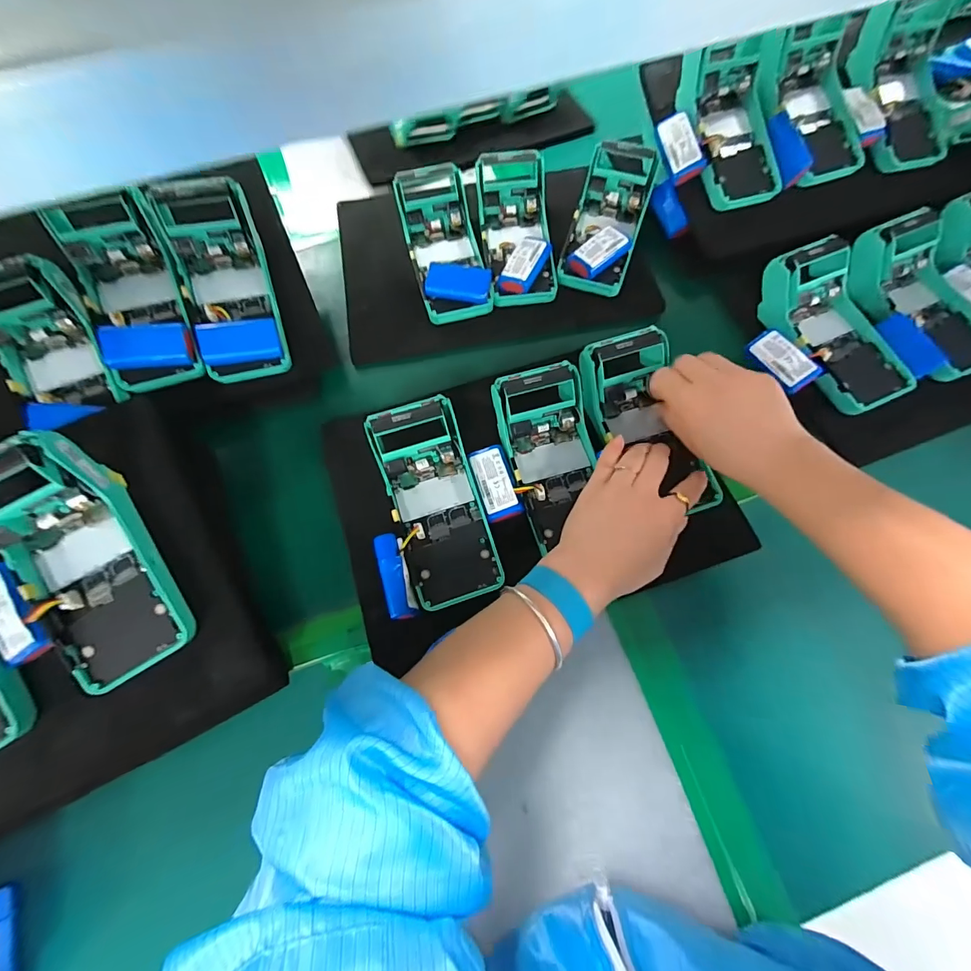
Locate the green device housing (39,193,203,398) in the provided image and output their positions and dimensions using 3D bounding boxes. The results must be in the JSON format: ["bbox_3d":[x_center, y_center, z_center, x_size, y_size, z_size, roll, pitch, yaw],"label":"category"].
[{"bbox_3d":[-0.320,-0.171,0.398,0.080,0.053,0.168,-18,98,-6],"label":"green device housing"}]

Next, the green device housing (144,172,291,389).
[{"bbox_3d":[-0.247,-0.190,0.417,0.079,0.059,0.174,-14,102,-5],"label":"green device housing"}]

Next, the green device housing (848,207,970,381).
[{"bbox_3d":[0.453,-0.195,0.436,0.106,0.053,0.171,-28,71,-10],"label":"green device housing"}]

